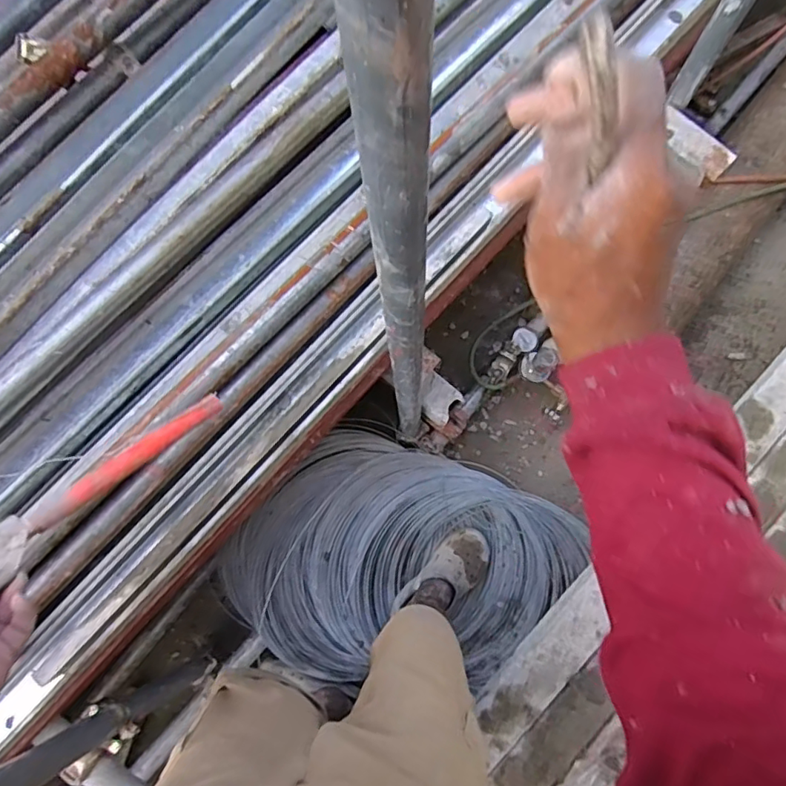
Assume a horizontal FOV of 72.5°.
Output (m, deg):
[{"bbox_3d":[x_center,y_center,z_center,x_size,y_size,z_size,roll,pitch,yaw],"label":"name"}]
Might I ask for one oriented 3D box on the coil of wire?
[{"bbox_3d":[0.013,0.411,1.232,0.712,0.216,0.566,22,79,5],"label":"coil of wire"}]

